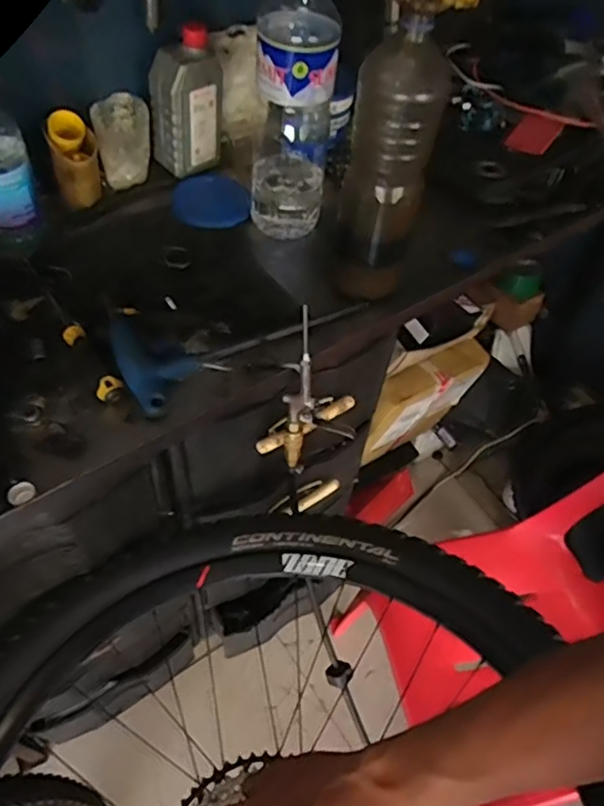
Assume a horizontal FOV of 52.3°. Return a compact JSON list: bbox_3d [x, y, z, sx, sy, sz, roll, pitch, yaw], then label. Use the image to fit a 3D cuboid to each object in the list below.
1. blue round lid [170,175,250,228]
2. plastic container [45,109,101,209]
[{"bbox_3d":[-0.124,-0.274,0.835,0.101,0.016,0.089,-1,54,-6],"label":"blue round lid"},{"bbox_3d":[-0.277,-0.294,0.753,0.054,0.103,0.053,-13,57,-14],"label":"plastic container"}]

